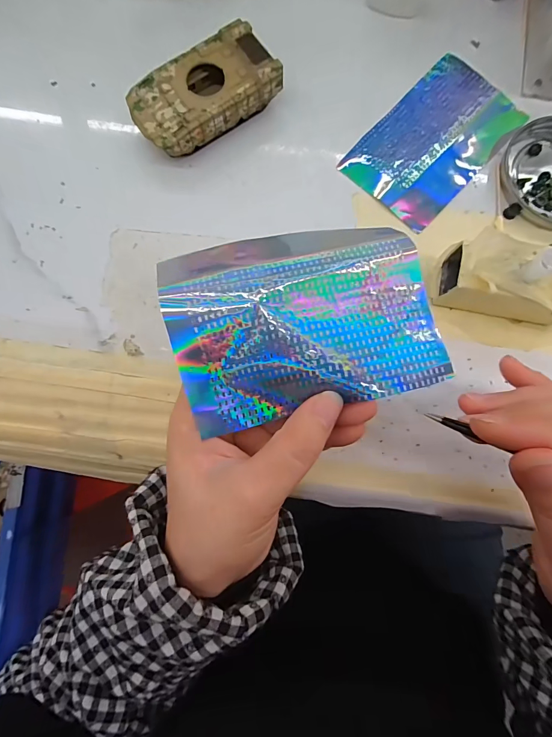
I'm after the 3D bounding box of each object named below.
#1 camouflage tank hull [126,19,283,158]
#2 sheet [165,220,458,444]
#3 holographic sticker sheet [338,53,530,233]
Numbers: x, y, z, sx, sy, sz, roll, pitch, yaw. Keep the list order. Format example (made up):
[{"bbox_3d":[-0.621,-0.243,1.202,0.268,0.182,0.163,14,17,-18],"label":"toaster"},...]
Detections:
[{"bbox_3d":[-0.048,-0.182,0.236,0.095,0.026,0.051,-34,84,-5],"label":"camouflage tank hull"},{"bbox_3d":[0.013,-0.023,0.163,0.119,0.014,0.084,-13,83,-2],"label":"sheet"},{"bbox_3d":[0.112,-0.161,0.245,0.075,0.004,0.121,43,84,5],"label":"holographic sticker sheet"}]

